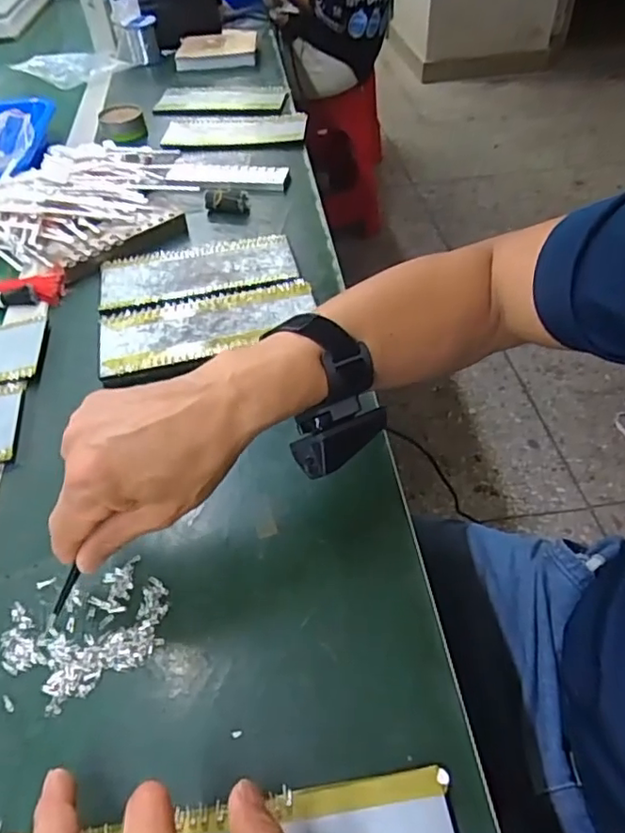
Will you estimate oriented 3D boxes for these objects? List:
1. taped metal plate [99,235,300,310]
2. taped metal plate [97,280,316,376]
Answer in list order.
[{"bbox_3d":[-0.120,-0.155,0.613,0.197,0.004,0.090,-11,50,-9],"label":"taped metal plate"},{"bbox_3d":[-0.096,-0.086,0.546,0.196,0.011,0.093,-10,49,-7],"label":"taped metal plate"}]

